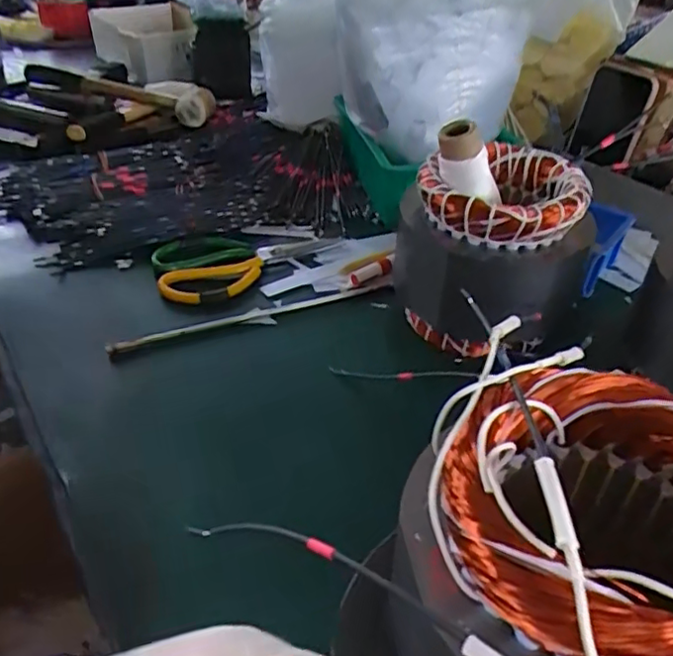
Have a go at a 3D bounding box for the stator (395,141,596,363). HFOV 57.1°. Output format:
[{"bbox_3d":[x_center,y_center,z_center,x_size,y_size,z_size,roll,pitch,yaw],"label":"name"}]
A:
[{"bbox_3d":[0.123,-0.060,0.511,0.130,0.136,0.125,-4,39,-8],"label":"stator"}]

